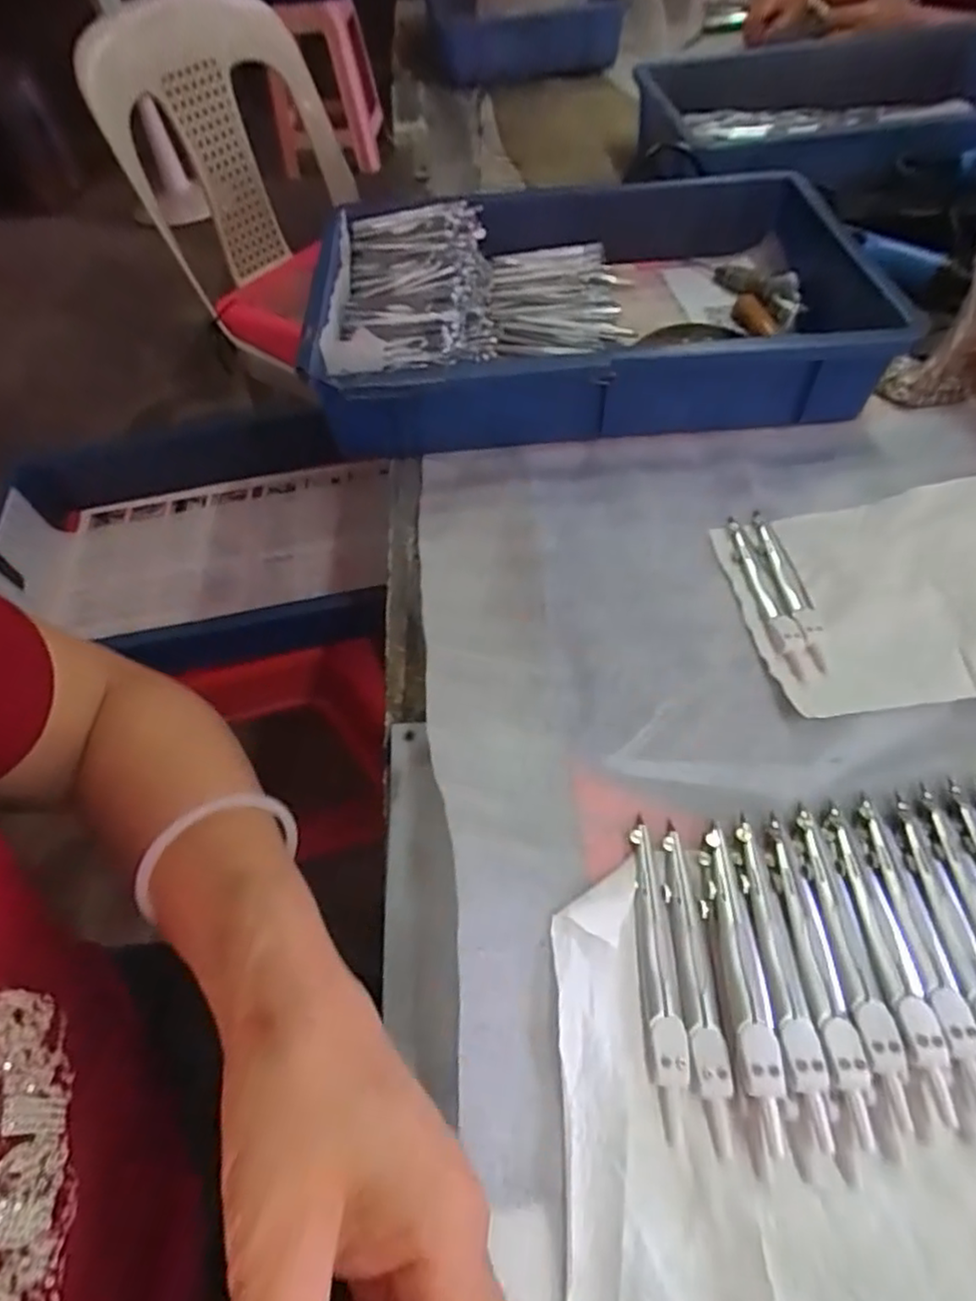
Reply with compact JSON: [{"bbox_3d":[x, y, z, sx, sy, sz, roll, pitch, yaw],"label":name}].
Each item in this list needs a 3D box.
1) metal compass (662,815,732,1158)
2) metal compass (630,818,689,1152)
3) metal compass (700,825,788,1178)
[{"bbox_3d":[0.090,0.139,0.287,0.015,0.008,0.126,-2,54,4],"label":"metal compass"},{"bbox_3d":[0.073,0.136,0.289,0.015,0.005,0.124,-3,54,3],"label":"metal compass"},{"bbox_3d":[0.108,0.138,0.279,0.018,0.016,0.128,-3,54,3],"label":"metal compass"}]

